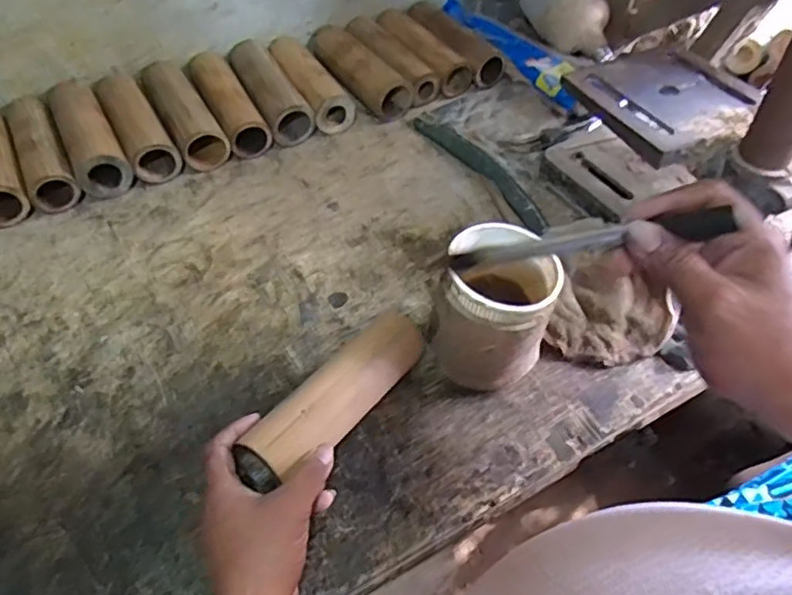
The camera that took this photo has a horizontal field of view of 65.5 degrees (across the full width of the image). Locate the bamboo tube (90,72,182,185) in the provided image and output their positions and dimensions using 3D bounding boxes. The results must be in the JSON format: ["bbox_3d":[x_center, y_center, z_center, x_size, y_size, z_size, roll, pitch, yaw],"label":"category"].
[{"bbox_3d":[-0.318,-0.210,0.753,0.055,0.053,0.181,-24,56,-22],"label":"bamboo tube"}]

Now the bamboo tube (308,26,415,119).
[{"bbox_3d":[-0.054,-0.317,0.860,0.057,0.054,0.182,-28,57,-25],"label":"bamboo tube"}]

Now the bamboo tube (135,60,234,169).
[{"bbox_3d":[-0.273,-0.231,0.778,0.059,0.055,0.179,-24,56,-22],"label":"bamboo tube"}]

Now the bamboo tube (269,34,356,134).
[{"bbox_3d":[-0.122,-0.292,0.840,0.056,0.052,0.181,-24,56,-22],"label":"bamboo tube"}]

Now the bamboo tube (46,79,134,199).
[{"bbox_3d":[-0.367,-0.192,0.735,0.055,0.051,0.187,-23,55,-21],"label":"bamboo tube"}]

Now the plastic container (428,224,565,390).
[{"bbox_3d":[0.086,0.013,0.547,0.097,0.123,0.096,2,50,-2],"label":"plastic container"}]

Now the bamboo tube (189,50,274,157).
[{"bbox_3d":[-0.222,-0.250,0.799,0.056,0.053,0.185,-23,55,-21],"label":"bamboo tube"}]

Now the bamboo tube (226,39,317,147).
[{"bbox_3d":[-0.170,-0.272,0.814,0.058,0.061,0.176,-22,55,-21],"label":"bamboo tube"}]

